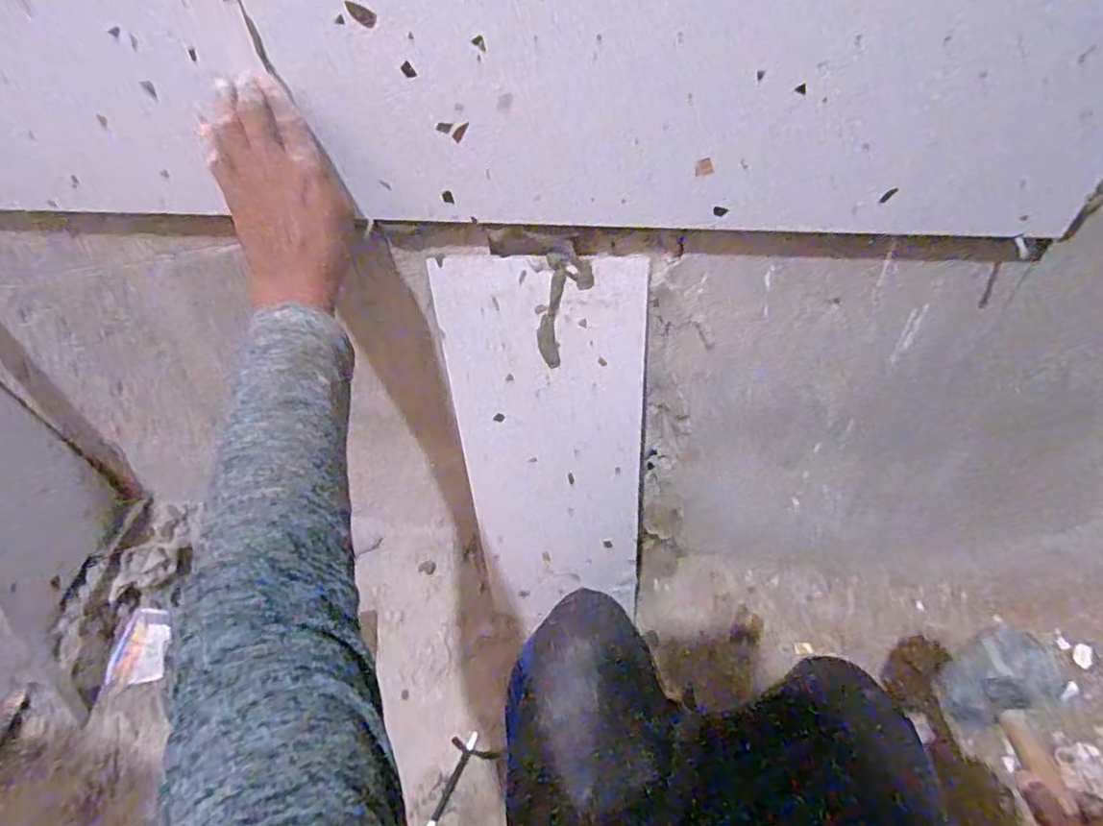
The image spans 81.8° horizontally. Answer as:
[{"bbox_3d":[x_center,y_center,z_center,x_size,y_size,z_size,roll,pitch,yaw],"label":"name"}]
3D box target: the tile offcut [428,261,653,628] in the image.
[{"bbox_3d":[0.001,0.076,0.781,0.211,0.578,0.014,2,41,9],"label":"tile offcut"}]

